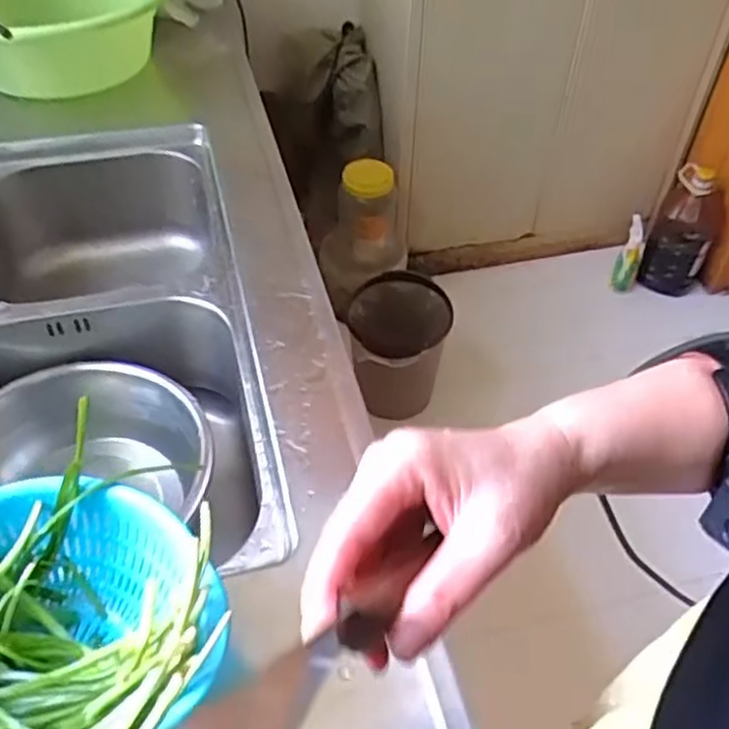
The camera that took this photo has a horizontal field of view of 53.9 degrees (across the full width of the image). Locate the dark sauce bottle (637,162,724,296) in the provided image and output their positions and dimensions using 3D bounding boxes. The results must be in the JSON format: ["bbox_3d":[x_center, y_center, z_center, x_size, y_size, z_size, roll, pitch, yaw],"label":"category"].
[{"bbox_3d":[0.718,-0.277,1.627,0.131,0.317,0.098,23,52,19],"label":"dark sauce bottle"}]

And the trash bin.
[{"bbox_3d":[0.073,-0.039,1.494,0.195,0.209,0.227,2,48,1],"label":"trash bin"}]

